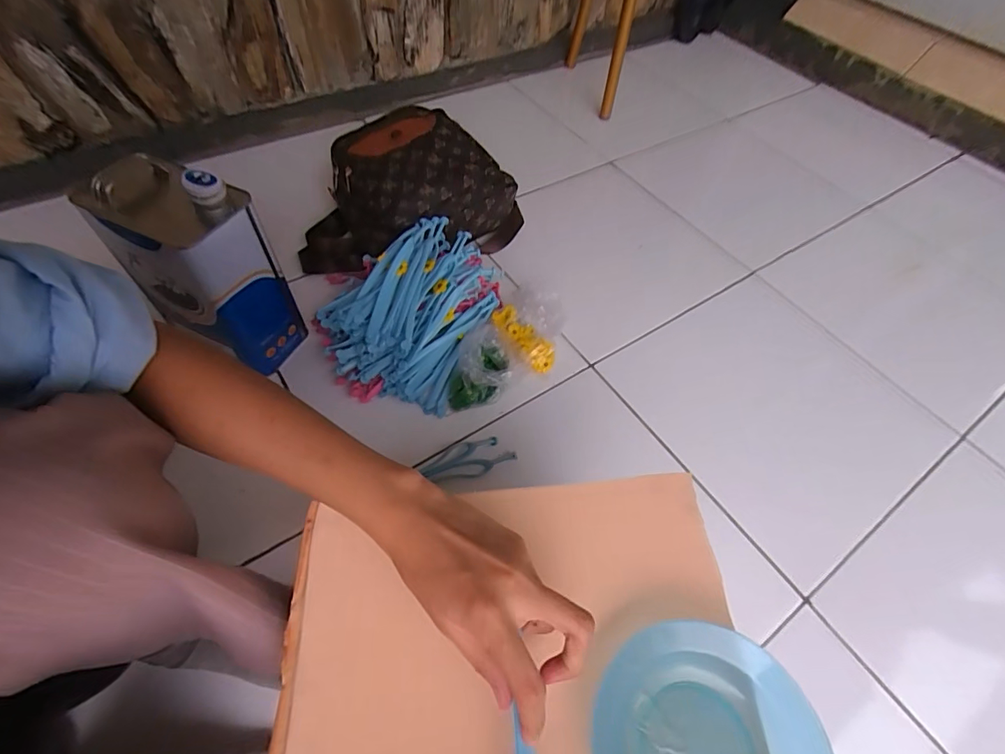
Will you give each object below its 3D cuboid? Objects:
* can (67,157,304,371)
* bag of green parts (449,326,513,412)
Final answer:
[{"bbox_3d":[-0.380,-0.142,0.594,0.164,0.244,0.104,23,57,10],"label":"can"},{"bbox_3d":[-0.031,-0.015,0.680,0.083,0.060,0.115,5,56,-2],"label":"bag of green parts"}]

